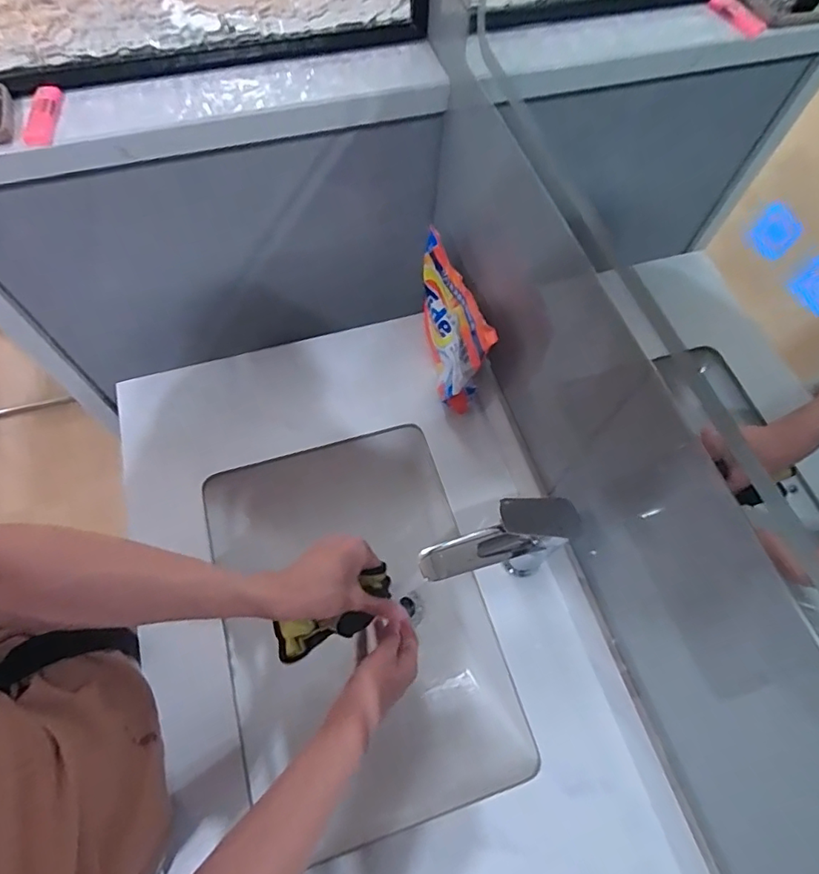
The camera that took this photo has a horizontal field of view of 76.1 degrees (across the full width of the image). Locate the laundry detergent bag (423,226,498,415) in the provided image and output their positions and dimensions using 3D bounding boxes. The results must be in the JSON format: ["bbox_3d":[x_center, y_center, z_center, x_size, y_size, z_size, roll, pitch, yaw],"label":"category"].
[{"bbox_3d":[0.052,-0.145,0.683,0.042,0.164,0.185,-13,66,-8],"label":"laundry detergent bag"}]

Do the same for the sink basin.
[{"bbox_3d":[-0.069,0.236,0.679,0.302,0.131,0.437,-15,66,-9],"label":"sink basin"}]

